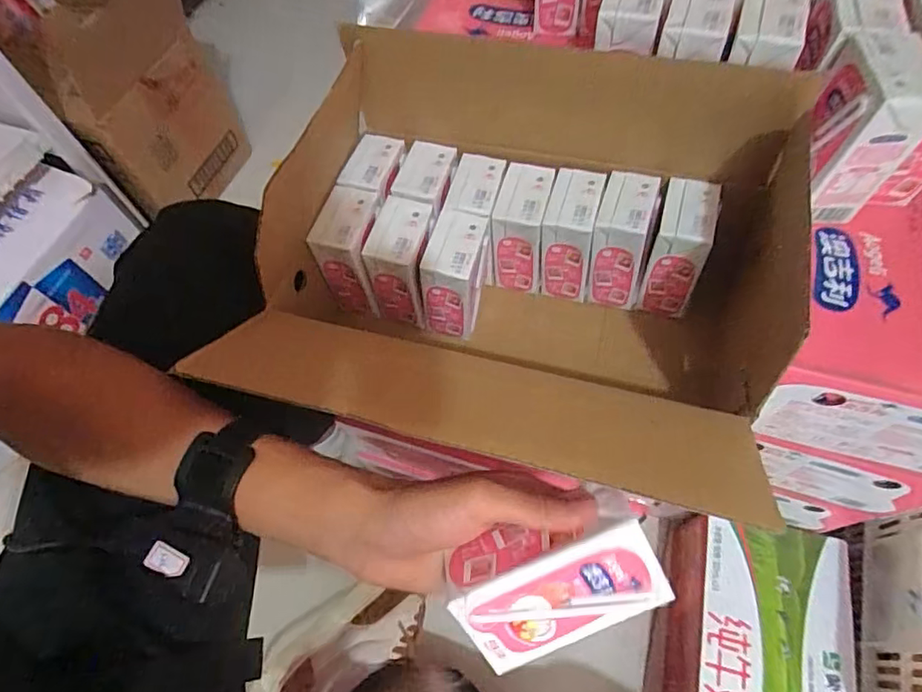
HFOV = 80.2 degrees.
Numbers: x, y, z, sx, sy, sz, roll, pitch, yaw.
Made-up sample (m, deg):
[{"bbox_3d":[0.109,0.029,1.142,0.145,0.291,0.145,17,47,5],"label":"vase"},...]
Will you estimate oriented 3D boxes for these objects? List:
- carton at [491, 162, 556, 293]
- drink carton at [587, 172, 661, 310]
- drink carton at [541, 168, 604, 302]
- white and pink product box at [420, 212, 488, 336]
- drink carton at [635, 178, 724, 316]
[{"bbox_3d":[0.057,-0.108,0.508,0.043,0.098,0.067,11,63,10],"label":"carton"},{"bbox_3d":[0.141,-0.093,0.488,0.046,0.103,0.070,11,63,10],"label":"drink carton"},{"bbox_3d":[0.099,-0.099,0.500,0.044,0.101,0.066,10,63,10],"label":"drink carton"},{"bbox_3d":[-0.004,-0.061,0.483,0.042,0.100,0.068,15,64,12],"label":"white and pink product box"},{"bbox_3d":[0.187,-0.084,0.476,0.046,0.101,0.068,15,64,12],"label":"drink carton"}]

